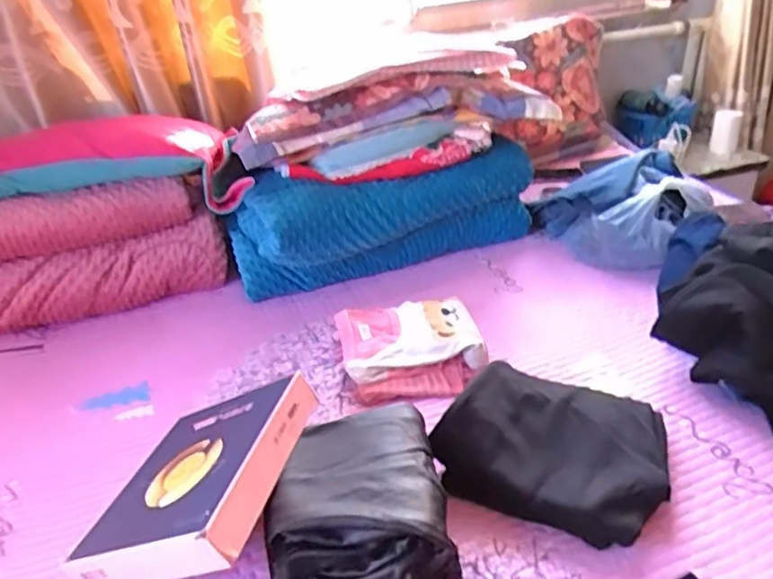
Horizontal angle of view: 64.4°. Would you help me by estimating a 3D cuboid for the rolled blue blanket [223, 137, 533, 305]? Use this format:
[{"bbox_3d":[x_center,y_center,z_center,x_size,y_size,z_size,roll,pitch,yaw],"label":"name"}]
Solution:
[{"bbox_3d":[0.000,-0.162,1.322,0.653,0.208,0.189,-17,32,-16],"label":"rolled blue blanket"}]

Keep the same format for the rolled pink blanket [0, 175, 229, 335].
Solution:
[{"bbox_3d":[-0.710,-0.031,1.198,0.759,0.238,0.154,-15,32,-14],"label":"rolled pink blanket"}]

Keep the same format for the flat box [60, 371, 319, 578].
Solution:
[{"bbox_3d":[-0.230,0.229,0.759,0.237,0.059,0.259,-19,25,23],"label":"flat box"}]

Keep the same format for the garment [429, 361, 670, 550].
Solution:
[{"bbox_3d":[0.212,0.197,0.802,0.285,0.084,0.224,5,33,19],"label":"garment"}]

